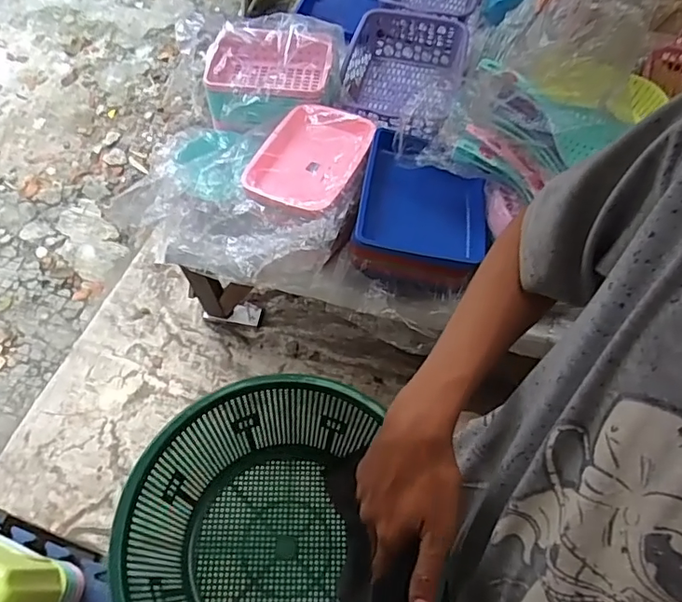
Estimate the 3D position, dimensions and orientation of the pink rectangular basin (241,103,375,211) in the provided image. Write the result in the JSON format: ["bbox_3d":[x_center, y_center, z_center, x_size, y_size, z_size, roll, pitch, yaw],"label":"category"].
[{"bbox_3d":[-0.058,-0.341,1.245,0.216,0.049,0.321,24,63,12],"label":"pink rectangular basin"}]

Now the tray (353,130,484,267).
[{"bbox_3d":[0.180,-0.233,1.152,0.265,0.044,0.291,10,60,5],"label":"tray"}]

